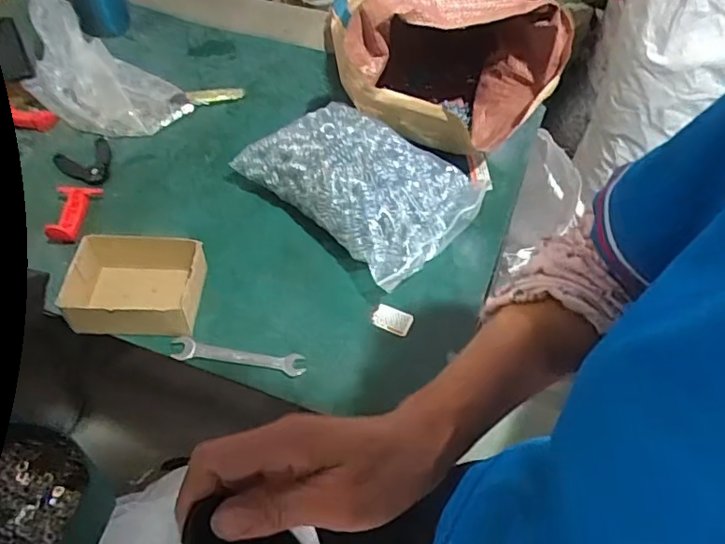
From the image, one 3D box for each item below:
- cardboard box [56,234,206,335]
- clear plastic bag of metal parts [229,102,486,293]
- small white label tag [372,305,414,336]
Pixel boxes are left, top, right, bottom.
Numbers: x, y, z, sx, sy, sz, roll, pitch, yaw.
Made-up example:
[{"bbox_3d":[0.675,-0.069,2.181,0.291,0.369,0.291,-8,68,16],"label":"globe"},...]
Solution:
[{"bbox_3d":[-0.232,0.016,0.599,0.129,0.064,0.089,-2,52,-3],"label":"cardboard box"},{"bbox_3d":[-0.001,-0.109,0.685,0.251,0.109,0.178,35,59,24],"label":"clear plastic bag of metal parts"},{"bbox_3d":[0.033,0.052,0.631,0.042,0.004,0.028,20,64,0],"label":"small white label tag"}]

